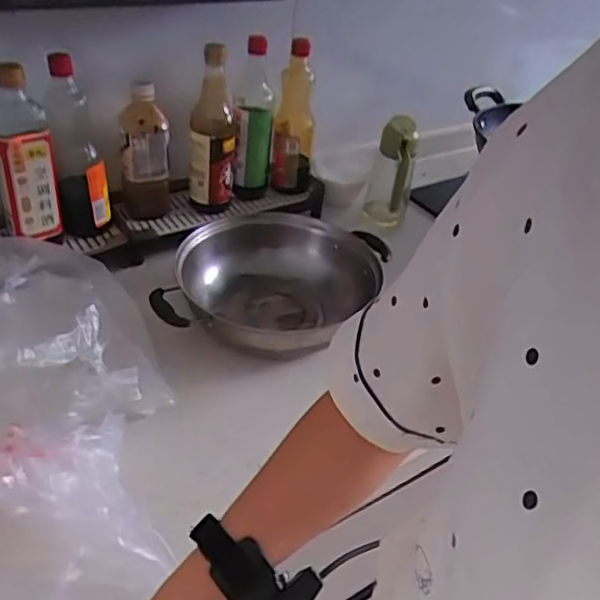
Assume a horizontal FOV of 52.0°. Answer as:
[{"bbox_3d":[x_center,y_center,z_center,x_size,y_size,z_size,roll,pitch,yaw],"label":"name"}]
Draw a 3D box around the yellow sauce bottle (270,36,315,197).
[{"bbox_3d":[-0.006,-0.277,0.930,0.062,0.223,0.062,6,36,-2],"label":"yellow sauce bottle"}]

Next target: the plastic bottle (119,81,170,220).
[{"bbox_3d":[-0.213,-0.206,0.847,0.061,0.188,0.067,-1,37,-13],"label":"plastic bottle"}]

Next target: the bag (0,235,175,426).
[{"bbox_3d":[-0.315,0.026,0.673,0.253,0.111,0.307,-17,43,-31],"label":"bag"}]

